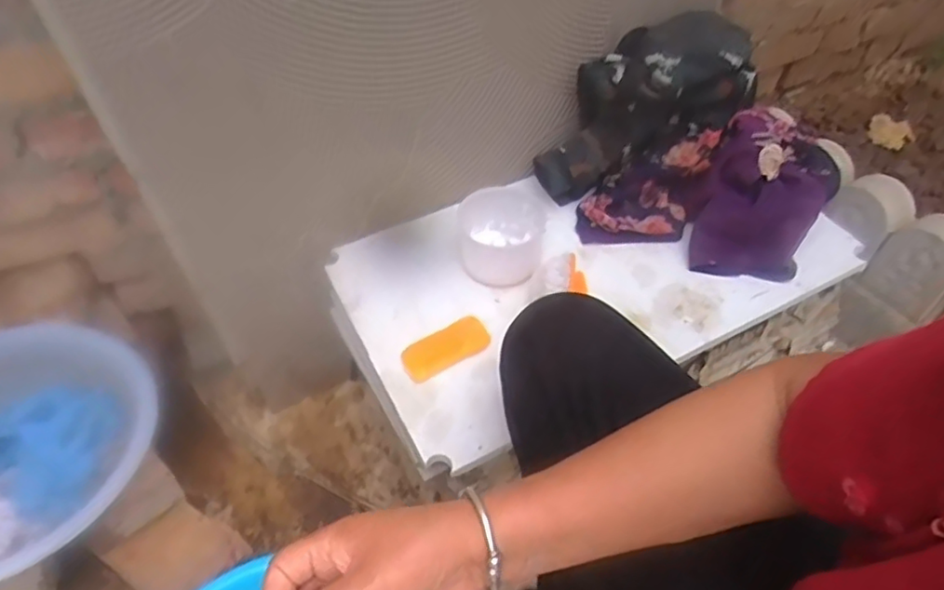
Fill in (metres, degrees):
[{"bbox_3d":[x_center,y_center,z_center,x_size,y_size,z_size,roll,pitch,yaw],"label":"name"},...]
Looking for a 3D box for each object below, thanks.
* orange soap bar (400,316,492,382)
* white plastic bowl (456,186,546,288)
[{"bbox_3d":[-0.028,0.061,0.702,0.100,0.024,0.038,-24,53,-23],"label":"orange soap bar"},{"bbox_3d":[0.033,-0.071,0.780,0.111,0.069,0.112,9,48,4],"label":"white plastic bowl"}]

